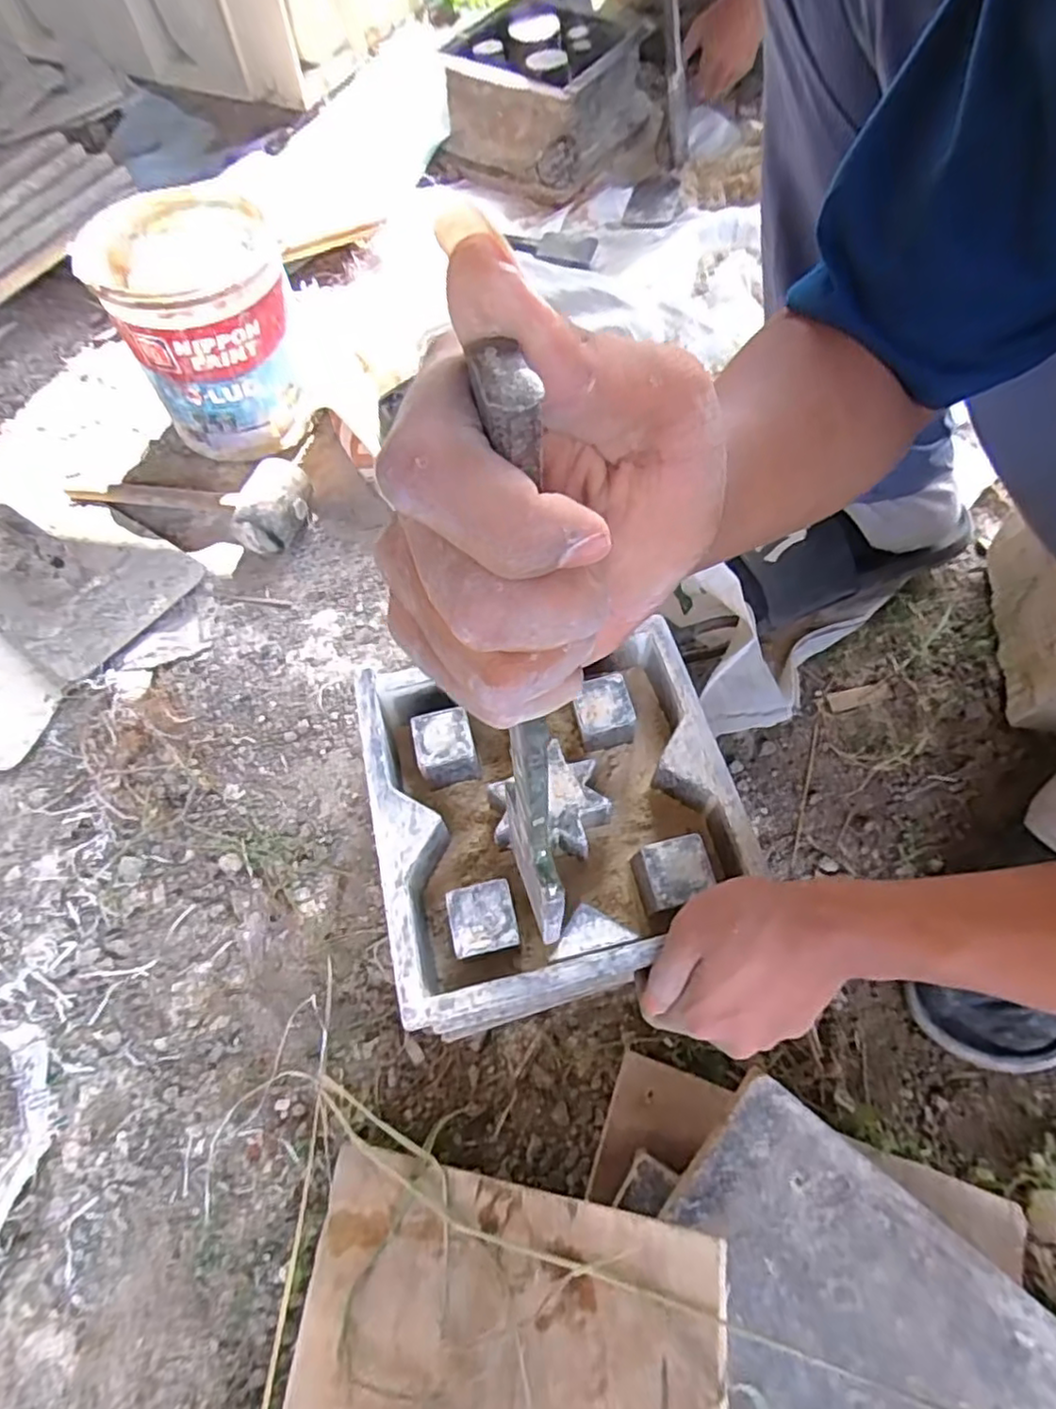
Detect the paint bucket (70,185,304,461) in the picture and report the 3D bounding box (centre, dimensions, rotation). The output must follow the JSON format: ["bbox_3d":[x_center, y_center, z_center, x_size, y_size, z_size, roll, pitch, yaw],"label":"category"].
[{"bbox_3d":[-0.331,-0.390,0.701,0.162,0.191,0.166,-1,63,2],"label":"paint bucket"}]

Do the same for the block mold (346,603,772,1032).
[{"bbox_3d":[0.017,0.073,0.442,0.224,0.063,0.221,-13,63,-4],"label":"block mold"}]

